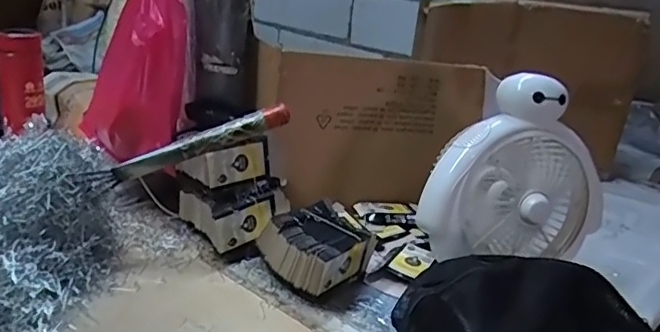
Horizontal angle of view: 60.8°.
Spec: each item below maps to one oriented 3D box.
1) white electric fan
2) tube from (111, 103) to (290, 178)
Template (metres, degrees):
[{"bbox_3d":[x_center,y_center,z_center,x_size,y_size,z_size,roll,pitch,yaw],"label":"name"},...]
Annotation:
[{"bbox_3d":[0.235,0.026,0.720,0.213,0.262,0.131,12,19,11],"label":"white electric fan"},{"bbox_3d":[-0.148,-0.027,0.660,0.209,0.027,0.019,-20,21,-1],"label":"tube"}]

